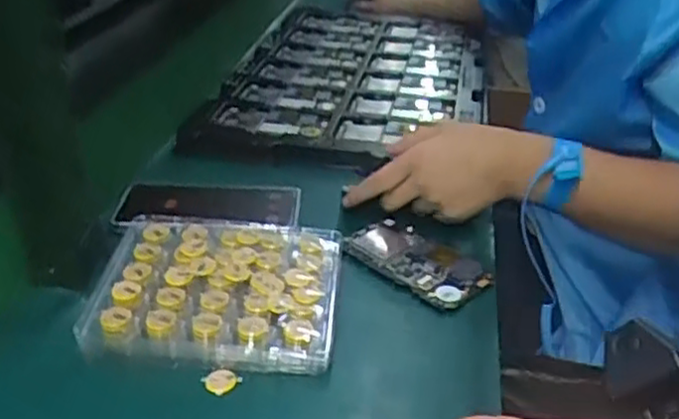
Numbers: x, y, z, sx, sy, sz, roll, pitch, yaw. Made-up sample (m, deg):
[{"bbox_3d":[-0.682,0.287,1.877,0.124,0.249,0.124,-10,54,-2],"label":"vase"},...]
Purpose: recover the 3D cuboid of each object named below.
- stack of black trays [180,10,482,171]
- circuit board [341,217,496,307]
[{"bbox_3d":[0.032,-0.196,0.966,0.321,0.032,0.540,6,30,9],"label":"stack of black trays"},{"bbox_3d":[0.065,0.042,0.589,0.066,0.011,0.120,-24,38,-36],"label":"circuit board"}]

